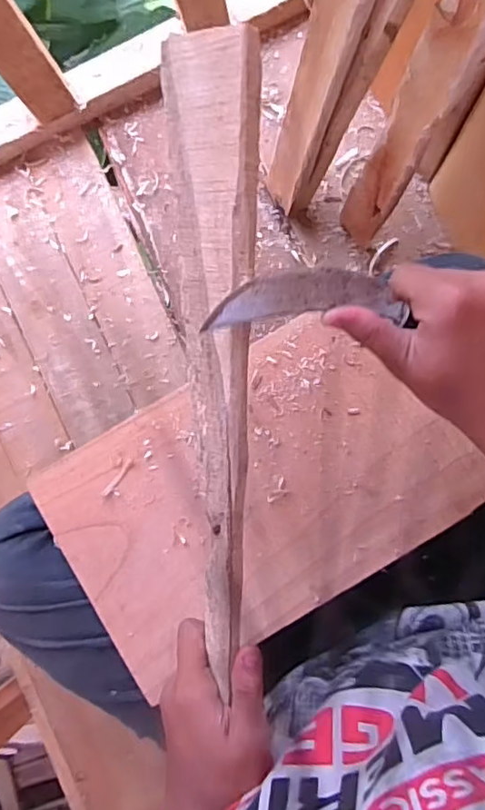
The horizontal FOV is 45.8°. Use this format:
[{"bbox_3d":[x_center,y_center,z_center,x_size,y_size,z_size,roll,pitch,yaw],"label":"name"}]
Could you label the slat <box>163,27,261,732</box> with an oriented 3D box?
[{"bbox_3d":[-0.014,-0.002,0.315,0.043,0.022,0.350,3,107,8],"label":"slat"}]

